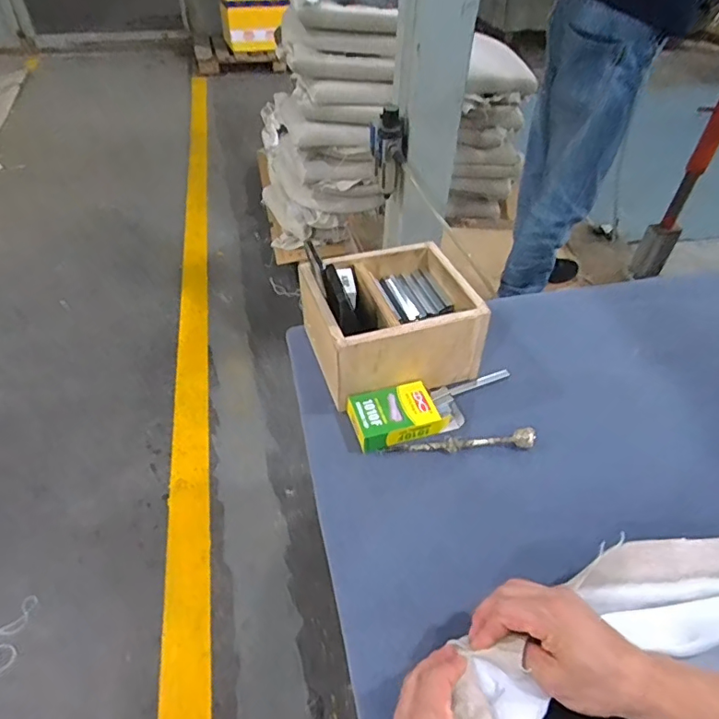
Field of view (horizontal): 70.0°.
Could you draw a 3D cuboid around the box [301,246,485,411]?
[{"bbox_3d":[0.043,-0.061,0.770,0.217,0.124,0.191,-14,48,-16],"label":"box"}]

